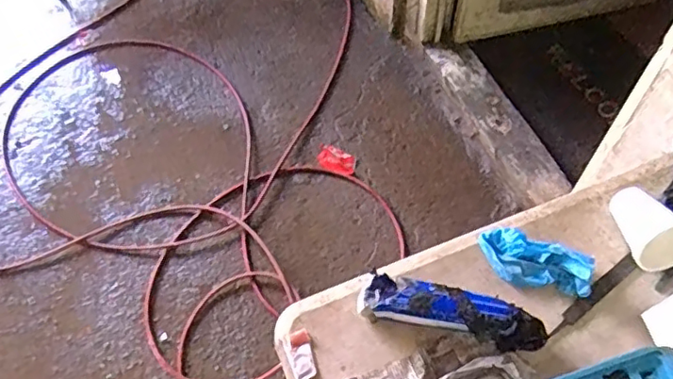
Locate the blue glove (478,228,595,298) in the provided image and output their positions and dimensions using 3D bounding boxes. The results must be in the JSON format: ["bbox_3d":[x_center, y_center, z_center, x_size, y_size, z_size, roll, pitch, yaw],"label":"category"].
[{"bbox_3d":[0.260,0.094,0.790,0.144,0.030,0.070,12,60,9],"label":"blue glove"}]

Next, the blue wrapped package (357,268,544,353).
[{"bbox_3d":[0.142,0.150,0.745,0.228,0.044,0.060,13,60,9],"label":"blue wrapped package"}]

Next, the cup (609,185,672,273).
[{"bbox_3d":[0.395,0.050,0.775,0.066,0.069,0.114,-19,60,-10],"label":"cup"}]

